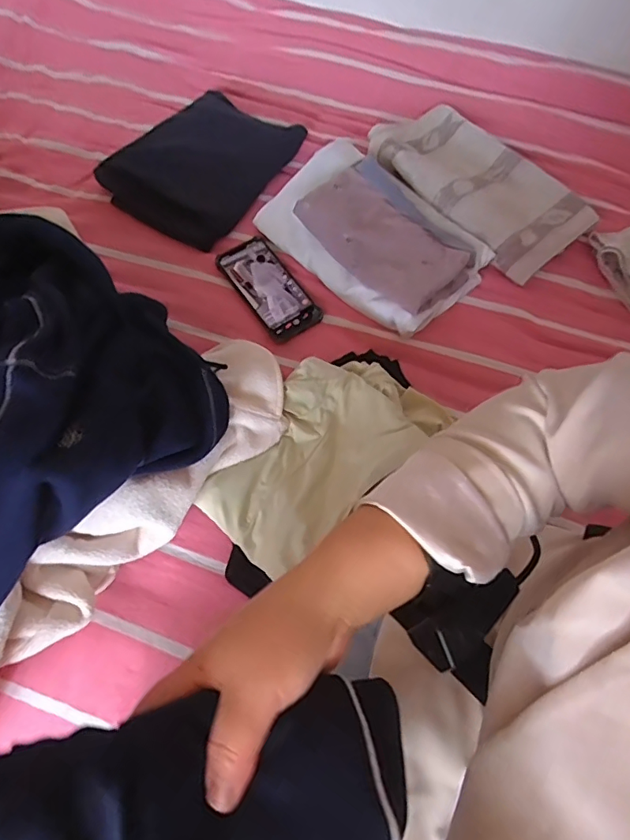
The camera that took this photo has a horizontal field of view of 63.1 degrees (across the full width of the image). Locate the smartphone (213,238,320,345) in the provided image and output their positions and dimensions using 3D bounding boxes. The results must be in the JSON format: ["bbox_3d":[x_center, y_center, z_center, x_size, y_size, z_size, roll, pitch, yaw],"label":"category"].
[{"bbox_3d":[-0.064,-0.181,0.697,0.076,0.012,0.167,-33,69,-13],"label":"smartphone"}]

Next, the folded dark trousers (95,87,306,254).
[{"bbox_3d":[-0.169,-0.396,0.779,0.204,0.042,0.269,29,69,13],"label":"folded dark trousers"}]

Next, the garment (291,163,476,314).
[{"bbox_3d":[0.087,-0.235,0.676,0.219,0.027,0.123,42,69,9],"label":"garment"}]

